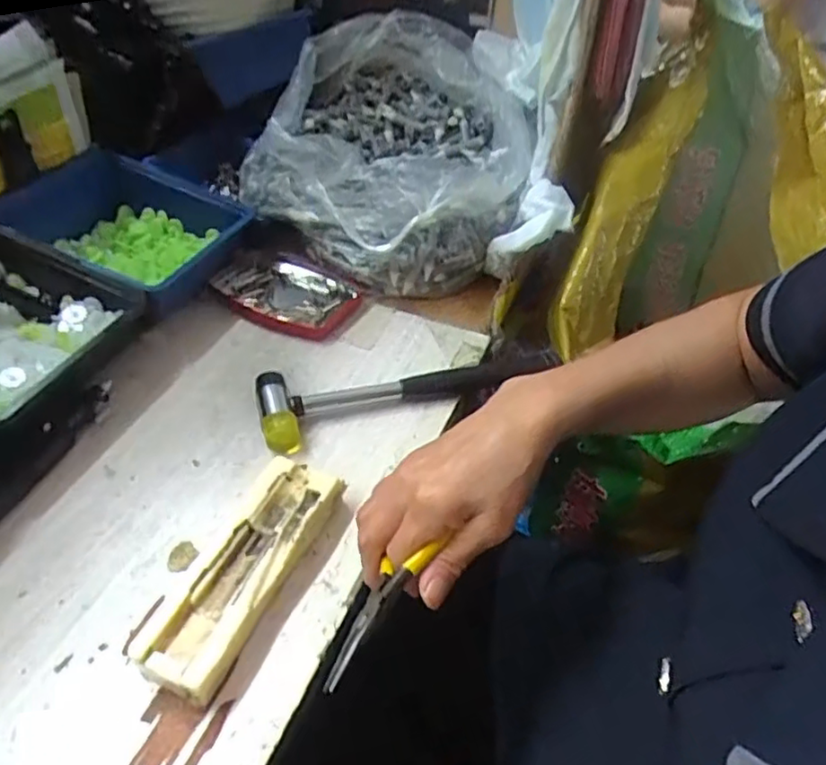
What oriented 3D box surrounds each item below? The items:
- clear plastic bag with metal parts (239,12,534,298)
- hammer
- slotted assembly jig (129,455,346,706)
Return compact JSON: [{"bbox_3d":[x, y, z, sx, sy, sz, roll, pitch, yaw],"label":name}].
[{"bbox_3d":[-0.012,-0.214,0.598,0.233,0.170,0.236,23,45,19],"label":"clear plastic bag with metal parts"},{"bbox_3d":[-0.003,-0.006,0.472,0.227,0.023,0.059,-15,46,-20],"label":"hammer"},{"bbox_3d":[-0.091,0.103,0.352,0.046,0.024,0.139,18,44,14],"label":"slotted assembly jig"}]

